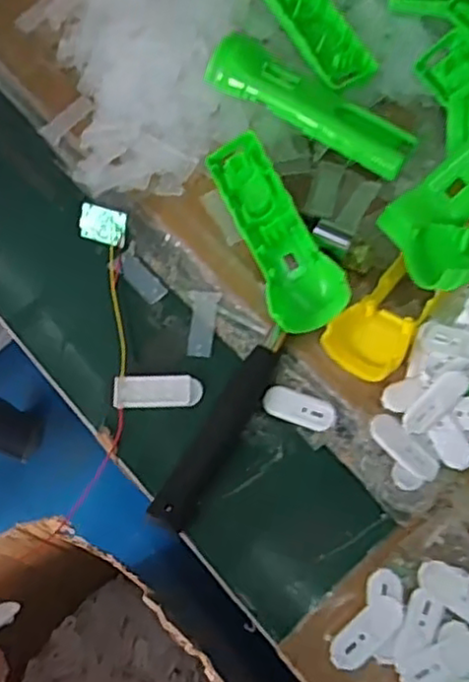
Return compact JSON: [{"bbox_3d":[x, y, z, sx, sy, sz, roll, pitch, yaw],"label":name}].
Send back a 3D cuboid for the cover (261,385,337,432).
[{"bbox_3d":[0.042,0.045,0.445,0.048,0.006,0.020,20,81,22],"label":"cover"}]

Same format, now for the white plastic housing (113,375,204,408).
[{"bbox_3d":[-0.052,0.034,0.460,0.059,0.006,0.022,-2,67,2],"label":"white plastic housing"}]

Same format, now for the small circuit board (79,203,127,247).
[{"bbox_3d":[-0.098,-0.086,0.506,0.035,0.004,0.026,17,102,10],"label":"small circuit board"}]

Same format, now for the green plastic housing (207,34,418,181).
[{"bbox_3d":[0.057,-0.175,0.504,0.160,0.039,0.042,28,71,14],"label":"green plastic housing"}]

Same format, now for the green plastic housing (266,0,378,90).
[{"bbox_3d":[0.054,-0.261,0.537,0.048,0.022,0.151,-28,69,-9],"label":"green plastic housing"}]

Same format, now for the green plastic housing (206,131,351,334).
[{"bbox_3d":[0.028,-0.075,0.479,0.053,0.031,0.159,-18,67,-5],"label":"green plastic housing"}]

